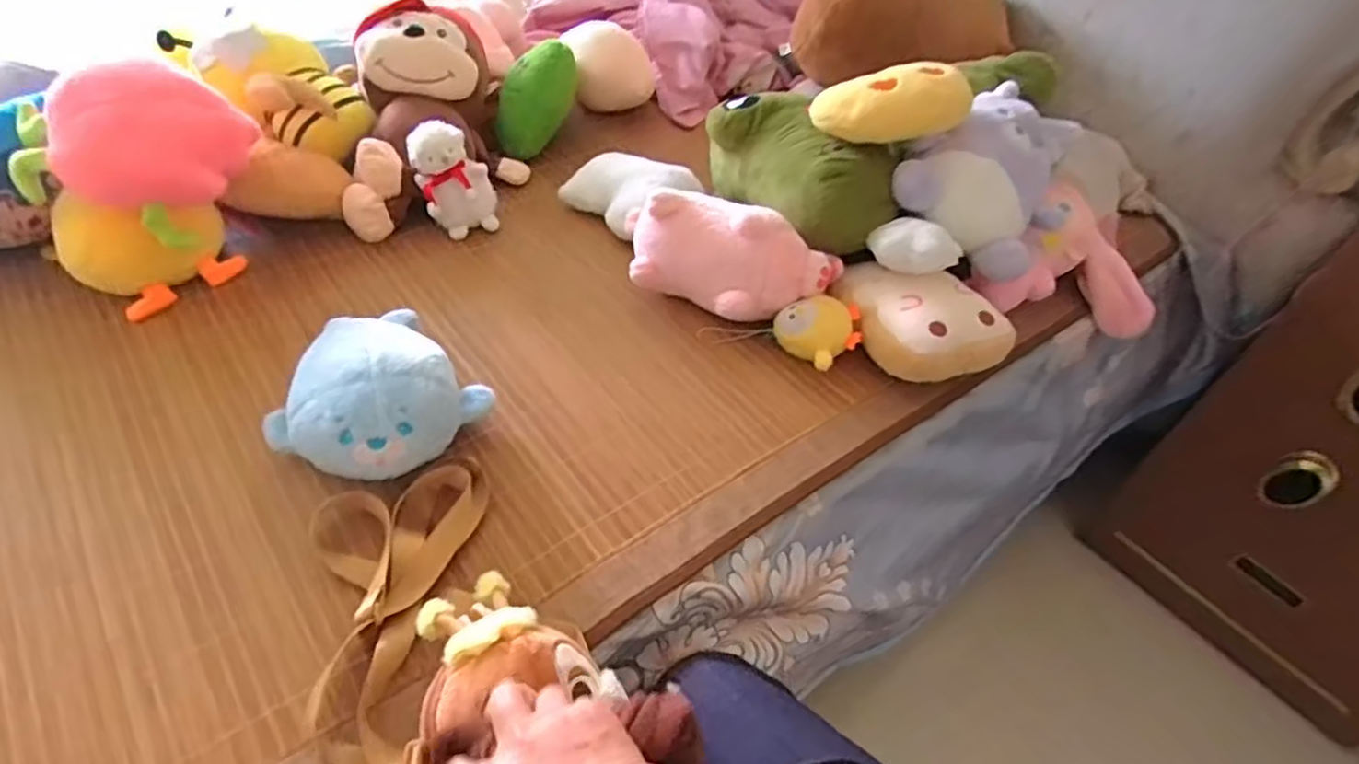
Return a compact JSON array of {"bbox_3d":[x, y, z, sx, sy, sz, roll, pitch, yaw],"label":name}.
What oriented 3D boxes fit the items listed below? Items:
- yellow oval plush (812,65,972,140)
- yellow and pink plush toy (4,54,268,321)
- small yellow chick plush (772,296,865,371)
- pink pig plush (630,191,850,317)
[{"bbox_3d":[0.229,-0.300,0.764,0.160,0.063,0.066,-4,45,6],"label":"yellow oval plush"},{"bbox_3d":[-0.556,-0.216,0.731,0.146,0.216,0.187,29,49,19],"label":"yellow and pink plush toy"},{"bbox_3d":[0.159,-0.056,0.779,0.083,0.061,0.077,4,45,-4],"label":"small yellow chick plush"},{"bbox_3d":[0.058,-0.143,0.779,0.222,0.097,0.088,19,46,11],"label":"pink pig plush"}]

